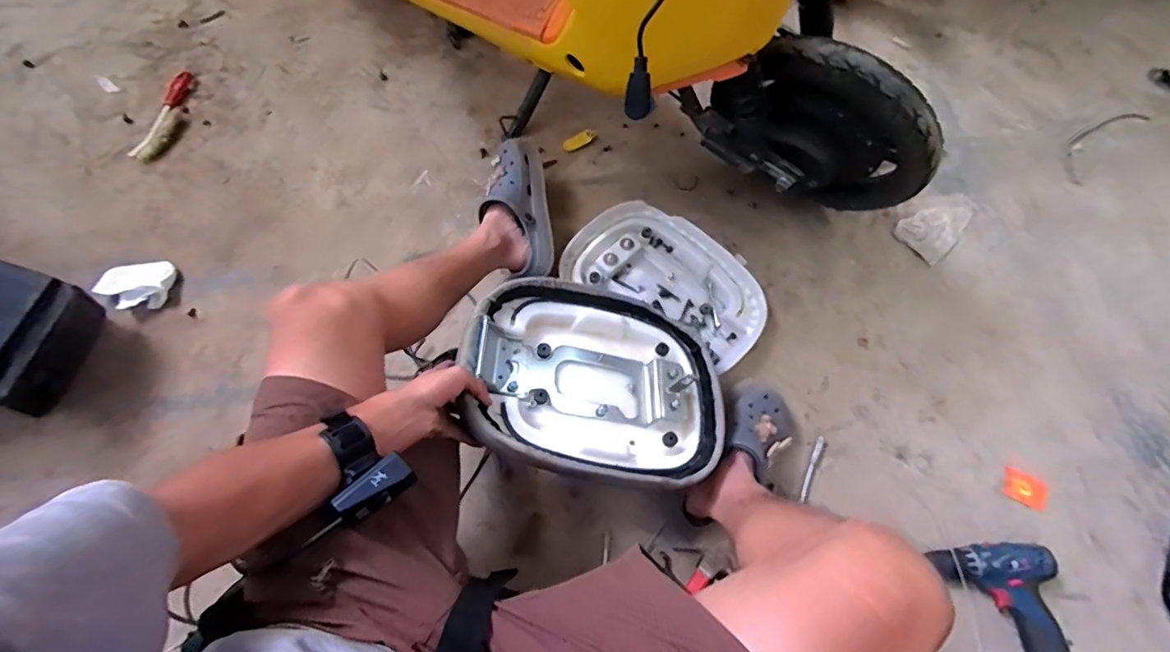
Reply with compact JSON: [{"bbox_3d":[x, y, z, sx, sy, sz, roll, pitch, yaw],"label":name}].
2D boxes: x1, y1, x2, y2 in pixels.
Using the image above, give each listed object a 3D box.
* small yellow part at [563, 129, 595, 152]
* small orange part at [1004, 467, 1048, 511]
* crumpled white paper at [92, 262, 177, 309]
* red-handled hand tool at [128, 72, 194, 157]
[{"bbox_3d":[-0.011,-0.387,1.084,0.076,0.005,0.030,-36,74,-15],"label":"small yellow part"},{"bbox_3d":[0.724,0.269,0.856,0.068,0.004,0.060,30,61,11],"label":"small orange part"},{"bbox_3d":[-0.749,-0.065,0.870,0.113,0.041,0.090,-1,68,-3],"label":"crumpled white paper"},{"bbox_3d":[-0.833,-0.418,1.028,0.032,0.024,0.213,9,68,1],"label":"red-handled hand tool"}]

